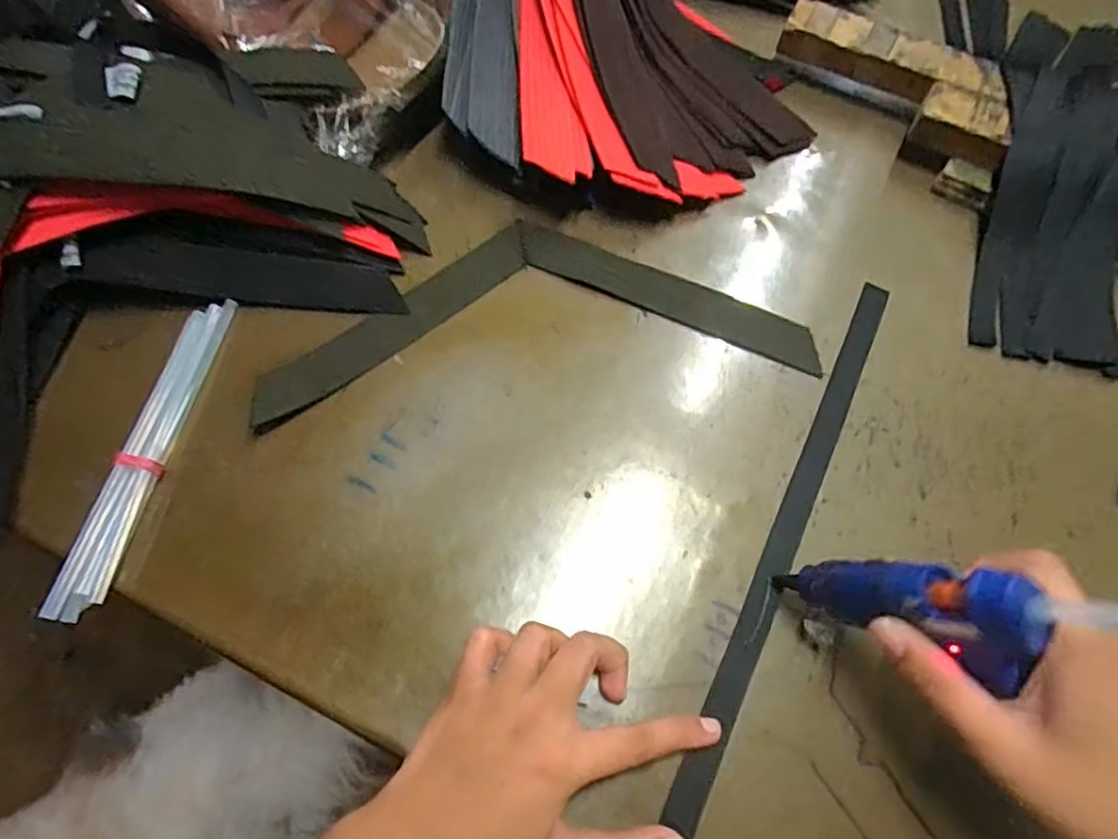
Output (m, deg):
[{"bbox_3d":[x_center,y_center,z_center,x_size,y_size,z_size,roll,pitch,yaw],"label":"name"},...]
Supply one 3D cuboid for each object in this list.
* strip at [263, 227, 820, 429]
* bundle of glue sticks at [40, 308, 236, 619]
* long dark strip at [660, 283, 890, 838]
[{"bbox_3d":[-0.011,-0.070,0.398,0.327,0.012,0.130,-5,65,-4],"label":"strip"},{"bbox_3d":[-0.223,0.014,0.351,0.019,0.019,0.185,9,65,2],"label":"bundle of glue sticks"},{"bbox_3d":[0.124,0.066,0.351,0.016,0.004,0.365,25,68,10],"label":"long dark strip"}]

